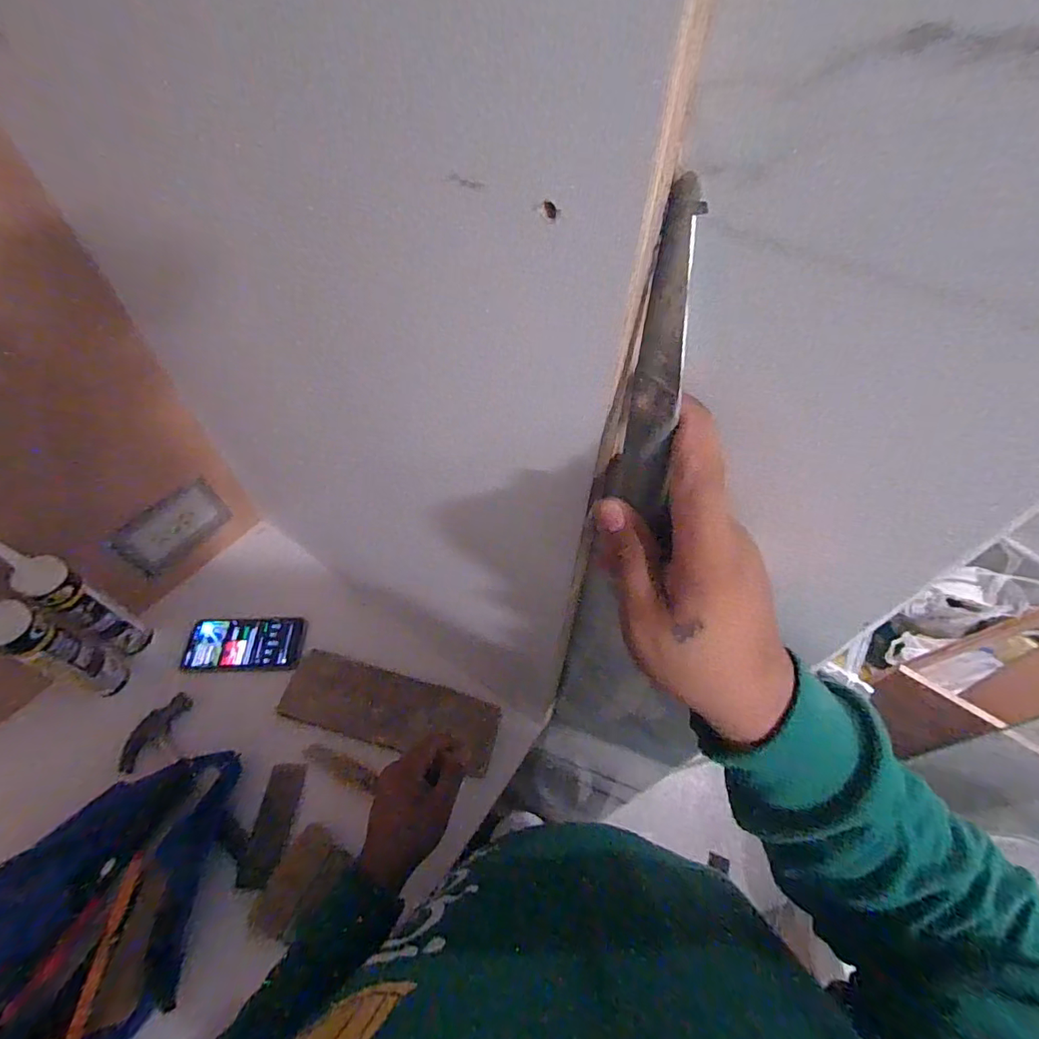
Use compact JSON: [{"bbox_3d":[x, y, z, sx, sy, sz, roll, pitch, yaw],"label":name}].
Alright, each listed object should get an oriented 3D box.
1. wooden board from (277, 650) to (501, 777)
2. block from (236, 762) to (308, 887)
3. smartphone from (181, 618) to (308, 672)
[{"bbox_3d":[-0.178,0.267,0.709,0.297,0.017,0.094,13,55,9],"label":"wooden board"},{"bbox_3d":[-0.304,0.376,0.627,0.041,0.015,0.131,4,54,2],"label":"block"},{"bbox_3d":[-0.411,0.187,0.758,0.168,0.014,0.078,0,54,-1],"label":"smartphone"}]

